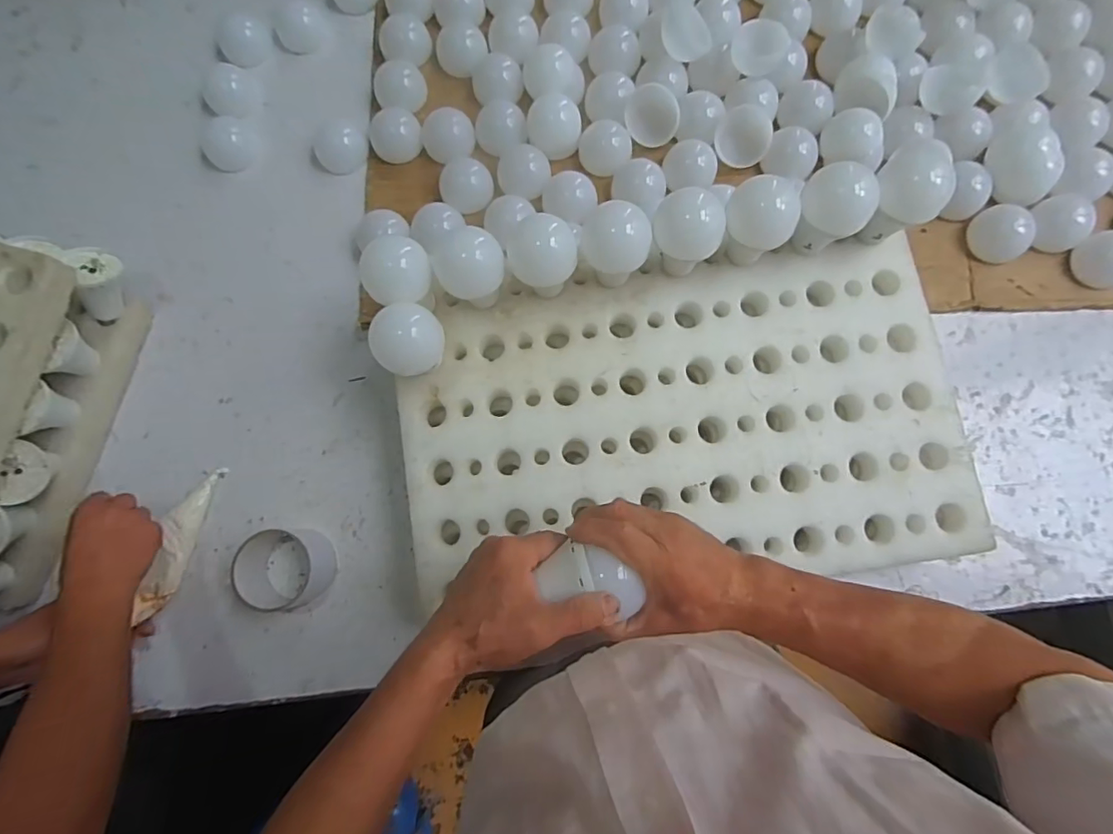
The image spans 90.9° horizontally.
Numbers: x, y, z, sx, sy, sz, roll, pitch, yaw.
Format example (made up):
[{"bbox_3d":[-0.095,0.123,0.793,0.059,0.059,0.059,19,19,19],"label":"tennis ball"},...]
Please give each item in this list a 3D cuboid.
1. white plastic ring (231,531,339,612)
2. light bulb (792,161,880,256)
[{"bbox_3d":[-0.290,0.165,0.588,0.076,0.064,0.081,-3,84,4],"label":"white plastic ring"},{"bbox_3d":[0.263,-0.196,0.533,0.064,0.082,0.061,0,80,2],"label":"light bulb"}]

